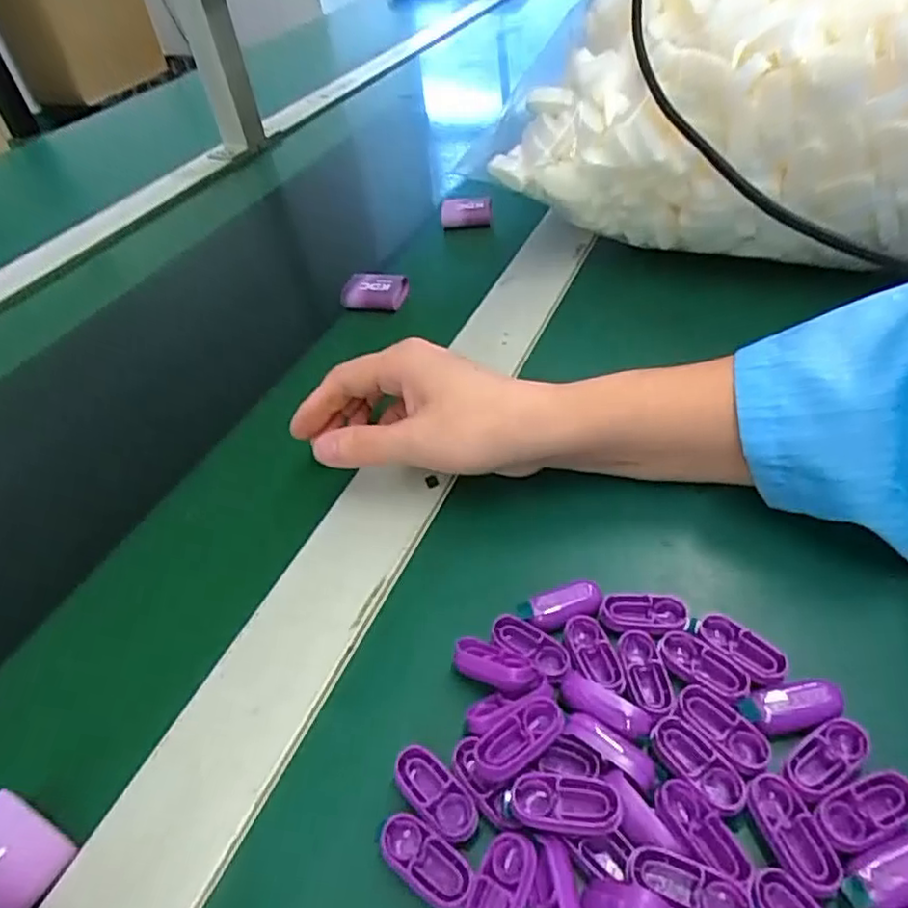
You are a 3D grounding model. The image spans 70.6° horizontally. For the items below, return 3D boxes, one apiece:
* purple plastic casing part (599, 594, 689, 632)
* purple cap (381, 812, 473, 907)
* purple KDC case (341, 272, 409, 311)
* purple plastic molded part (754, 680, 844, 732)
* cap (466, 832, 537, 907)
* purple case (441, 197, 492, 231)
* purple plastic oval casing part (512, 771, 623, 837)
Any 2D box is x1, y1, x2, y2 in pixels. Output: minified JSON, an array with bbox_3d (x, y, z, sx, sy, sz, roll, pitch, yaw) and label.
[{"bbox_3d":[0.077,0.065,0.260,0.034,0.006,0.015,1,44,9],"label":"purple plastic casing part"},{"bbox_3d":[-0.009,0.127,0.202,0.032,0.004,0.017,22,51,28],"label":"purple cap"},{"bbox_3d":[-0.060,-0.122,0.477,0.045,0.018,0.025,6,45,14],"label":"purple KDC case"},{"bbox_3d":[0.123,0.088,0.227,0.028,0.004,0.015,-6,43,2],"label":"purple plastic molded part"},{"bbox_3d":[0.013,0.132,0.193,0.016,0.005,0.033,19,49,26],"label":"cap"},{"bbox_3d":[0.010,-0.211,0.561,0.044,0.024,0.018,1,44,9],"label":"purple case"},{"bbox_3d":[0.036,0.112,0.204,0.033,0.010,0.015,2,44,11],"label":"purple plastic oval casing part"}]

